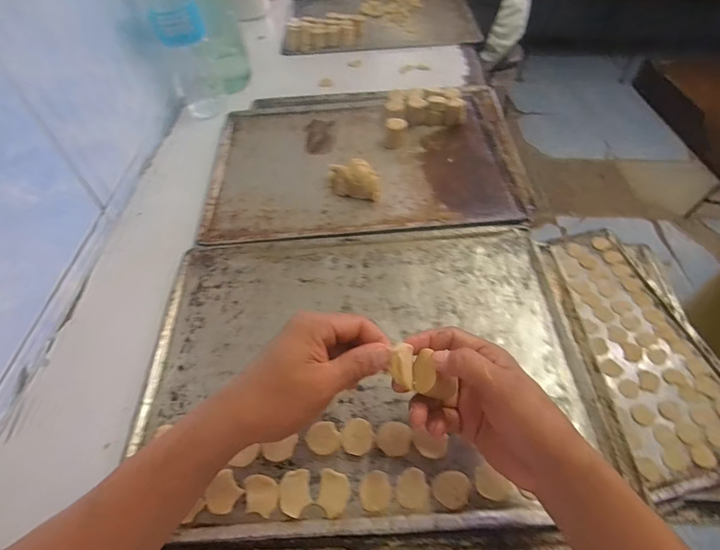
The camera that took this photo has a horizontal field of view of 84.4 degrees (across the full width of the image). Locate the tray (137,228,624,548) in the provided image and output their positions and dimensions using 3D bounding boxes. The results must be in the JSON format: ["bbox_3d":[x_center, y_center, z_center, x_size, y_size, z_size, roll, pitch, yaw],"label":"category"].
[{"bbox_3d":[0.004,0.081,0.419,0.442,0.027,0.321,-2,52,-2],"label":"tray"}]

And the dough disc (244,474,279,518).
[{"bbox_3d":[-0.088,0.193,0.348,0.032,0.004,0.030,7,53,6],"label":"dough disc"}]

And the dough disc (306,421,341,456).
[{"bbox_3d":[-0.035,0.156,0.379,0.029,0.004,0.032,-31,58,-20],"label":"dough disc"}]

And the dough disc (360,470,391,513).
[{"bbox_3d":[0.014,0.190,0.351,0.025,0.005,0.033,11,54,9],"label":"dough disc"}]

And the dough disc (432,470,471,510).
[{"bbox_3d":[0.080,0.187,0.349,0.030,0.006,0.031,-1,53,1],"label":"dough disc"}]

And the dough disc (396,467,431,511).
[{"bbox_3d":[0.047,0.188,0.350,0.028,0.006,0.034,1,53,2],"label":"dough disc"}]

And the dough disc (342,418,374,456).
[{"bbox_3d":[-0.002,0.154,0.379,0.029,0.004,0.033,11,54,9],"label":"dough disc"}]

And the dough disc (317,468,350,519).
[{"bbox_3d":[-0.023,0.193,0.350,0.026,0.004,0.036,8,53,7],"label":"dough disc"}]

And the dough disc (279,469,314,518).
[{"bbox_3d":[-0.057,0.191,0.349,0.027,0.004,0.037,-11,53,-7],"label":"dough disc"}]

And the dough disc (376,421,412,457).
[{"bbox_3d":[0.033,0.155,0.377,0.032,0.004,0.031,-1,53,1],"label":"dough disc"}]

